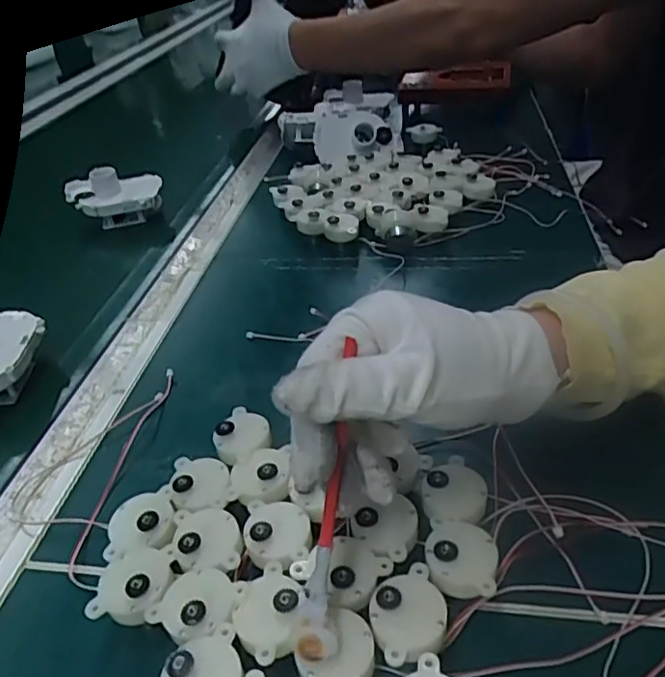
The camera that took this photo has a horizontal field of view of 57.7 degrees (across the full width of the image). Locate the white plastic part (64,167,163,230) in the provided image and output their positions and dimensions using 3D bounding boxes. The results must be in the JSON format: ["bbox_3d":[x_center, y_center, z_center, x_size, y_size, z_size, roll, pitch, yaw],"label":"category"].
[{"bbox_3d":[-0.235,-0.152,0.649,0.100,0.052,0.046,-7,36,-2],"label":"white plastic part"}]

